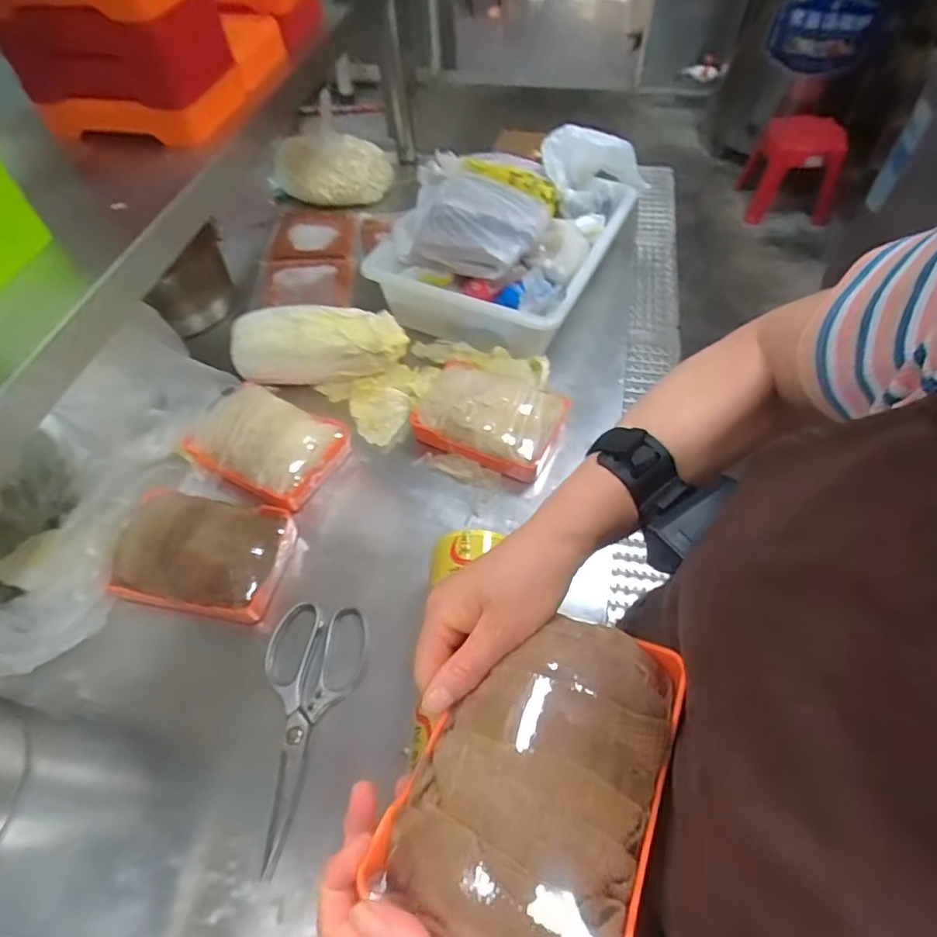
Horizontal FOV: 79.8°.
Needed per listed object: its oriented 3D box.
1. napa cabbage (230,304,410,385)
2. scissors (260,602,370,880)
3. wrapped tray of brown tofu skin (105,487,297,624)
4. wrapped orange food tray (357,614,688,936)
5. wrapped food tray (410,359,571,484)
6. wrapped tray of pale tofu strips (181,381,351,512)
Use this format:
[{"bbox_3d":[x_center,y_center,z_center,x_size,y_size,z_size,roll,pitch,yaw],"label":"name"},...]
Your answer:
[{"bbox_3d":[-0.194,-0.158,0.732,0.215,0.098,0.081,2,55,3],"label":"napa cabbage"},{"bbox_3d":[-0.159,0.223,0.502,0.085,0.020,0.218,10,56,9],"label":"scissors"},{"bbox_3d":[-0.274,0.087,0.584,0.166,0.046,0.120,4,56,5],"label":"wrapped tray of brown tofu skin"},{"bbox_3d":[0.035,0.142,0.271,0.111,0.039,0.156,21,59,16],"label":"wrapped orange food tray"},{"bbox_3d":[0.021,-0.071,0.682,0.174,0.062,0.119,23,59,17],"label":"wrapped food tray"},{"bbox_3d":[-0.242,-0.034,0.665,0.177,0.062,0.117,23,59,17],"label":"wrapped tray of pale tofu strips"}]

